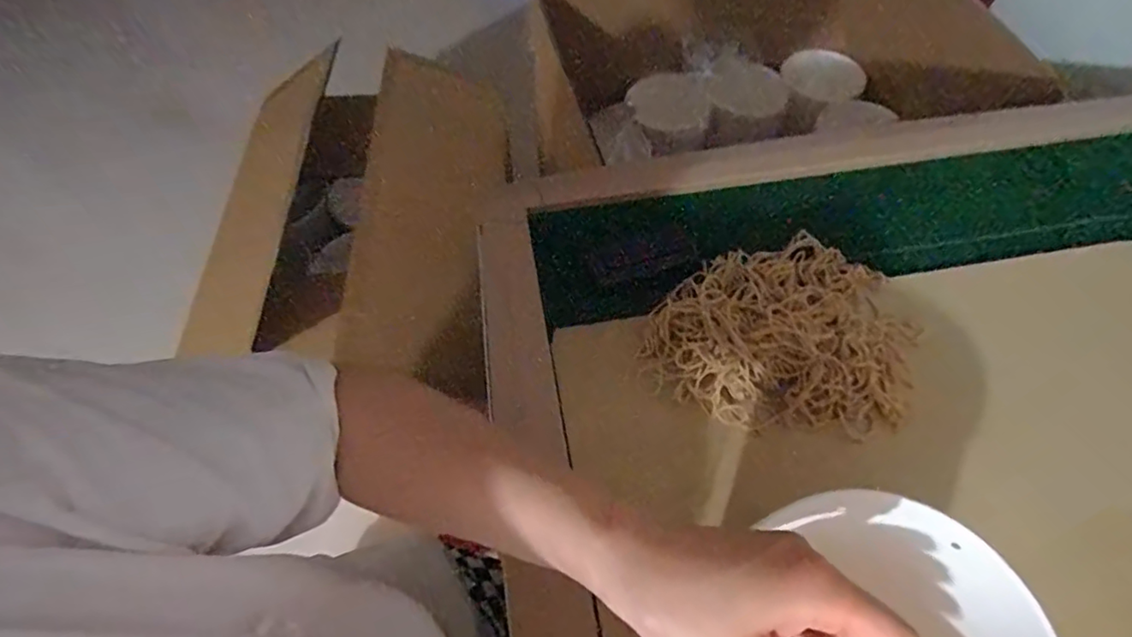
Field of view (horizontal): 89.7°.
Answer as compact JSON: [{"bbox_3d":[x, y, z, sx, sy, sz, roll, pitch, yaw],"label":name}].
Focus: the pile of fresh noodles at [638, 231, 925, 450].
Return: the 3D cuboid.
[{"bbox_3d":[0.189,0.005,0.474,0.204,0.055,0.205,27,64,15],"label":"pile of fresh noodles"}]

